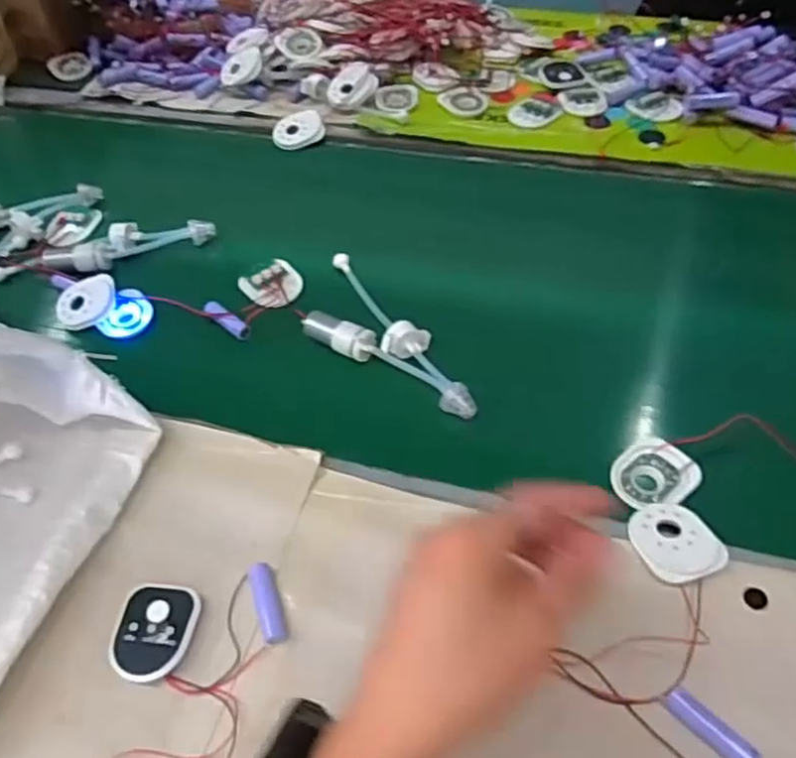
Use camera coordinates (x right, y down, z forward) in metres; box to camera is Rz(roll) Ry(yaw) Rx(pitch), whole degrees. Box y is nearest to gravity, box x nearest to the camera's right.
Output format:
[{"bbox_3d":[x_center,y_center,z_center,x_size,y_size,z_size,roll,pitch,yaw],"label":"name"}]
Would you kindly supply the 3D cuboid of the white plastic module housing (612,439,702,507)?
[{"bbox_3d":[0.174,0.064,0.470,0.059,0.008,0.051,-34,55,-20],"label":"white plastic module housing"}]

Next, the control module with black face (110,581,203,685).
[{"bbox_3d":[-0.147,0.155,0.420,0.047,0.012,0.057,0,51,6],"label":"control module with black face"}]

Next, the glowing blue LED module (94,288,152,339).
[{"bbox_3d":[-0.240,-0.057,0.617,0.038,0.015,0.049,18,55,20],"label":"glowing blue LED module"}]

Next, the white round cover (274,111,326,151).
[{"bbox_3d":[-0.112,-0.279,0.776,0.056,0.011,0.056,-3,51,4],"label":"white round cover"}]

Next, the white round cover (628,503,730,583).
[{"bbox_3d":[0.170,0.101,0.429,0.047,0.012,0.055,-20,52,-10],"label":"white round cover"}]

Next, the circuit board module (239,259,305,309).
[{"bbox_3d":[-0.113,-0.084,0.621,0.053,0.012,0.062,-19,52,-9],"label":"circuit board module"}]

